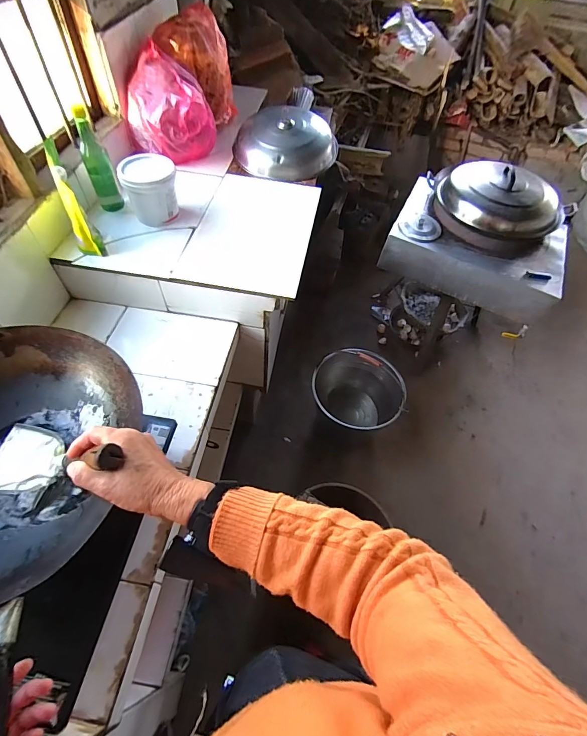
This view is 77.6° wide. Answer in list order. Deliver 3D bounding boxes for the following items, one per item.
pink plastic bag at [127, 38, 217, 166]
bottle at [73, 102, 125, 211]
[{"bbox_3d":[-0.376,-0.759,1.079,0.220,0.227,0.186,22,60,9],"label":"pink plastic bag"},{"bbox_3d":[-0.489,-0.509,0.908,0.059,0.220,0.058,-23,63,-17],"label":"bottle"}]

